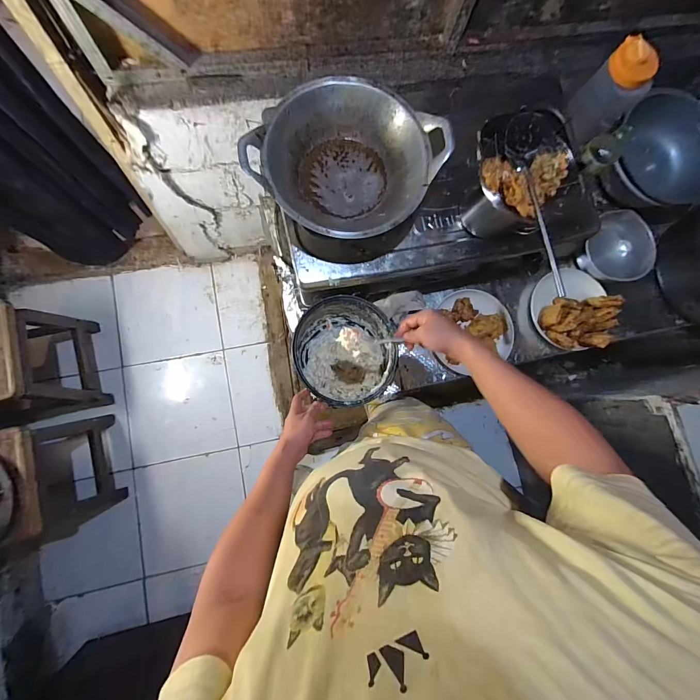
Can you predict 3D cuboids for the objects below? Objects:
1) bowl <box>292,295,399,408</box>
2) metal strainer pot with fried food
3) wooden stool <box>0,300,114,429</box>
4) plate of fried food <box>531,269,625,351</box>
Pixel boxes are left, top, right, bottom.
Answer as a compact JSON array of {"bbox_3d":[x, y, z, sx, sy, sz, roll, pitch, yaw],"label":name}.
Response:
[{"bbox_3d":[-0.013,0.006,0.803,0.213,0.123,0.238,-16,84,-7],"label":"bowl"},{"bbox_3d":[0.326,-0.323,0.697,0.150,0.173,0.162,1,82,-5],"label":"metal strainer pot with fried food"},{"bbox_3d":[-1.126,0.061,1.154,0.302,0.470,0.341,-13,84,-6],"label":"wooden stool"},{"bbox_3d":[0.597,-0.107,0.910,0.205,0.087,0.217,1,82,-5],"label":"plate of fried food"}]

